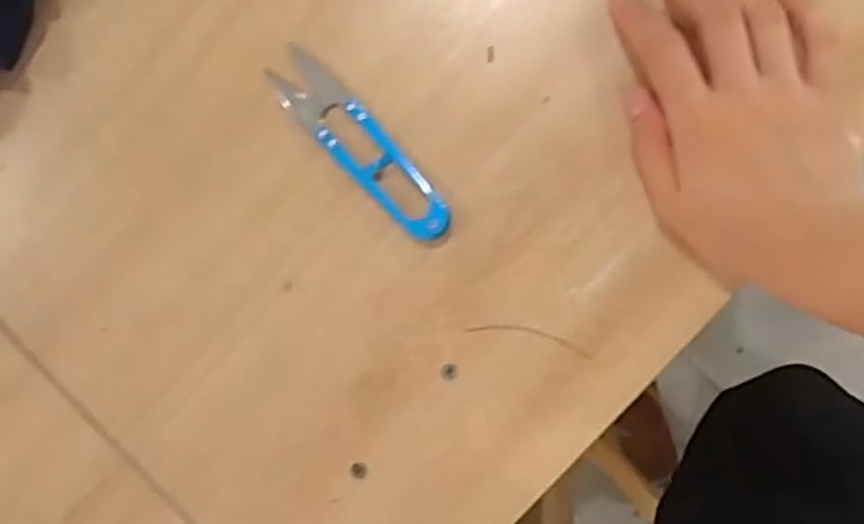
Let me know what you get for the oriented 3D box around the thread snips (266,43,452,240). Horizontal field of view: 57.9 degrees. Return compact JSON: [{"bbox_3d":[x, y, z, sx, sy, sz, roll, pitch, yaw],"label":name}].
[{"bbox_3d":[-0.035,-0.058,0.380,0.026,0.009,0.118,-45,84,4],"label":"thread snips"}]

